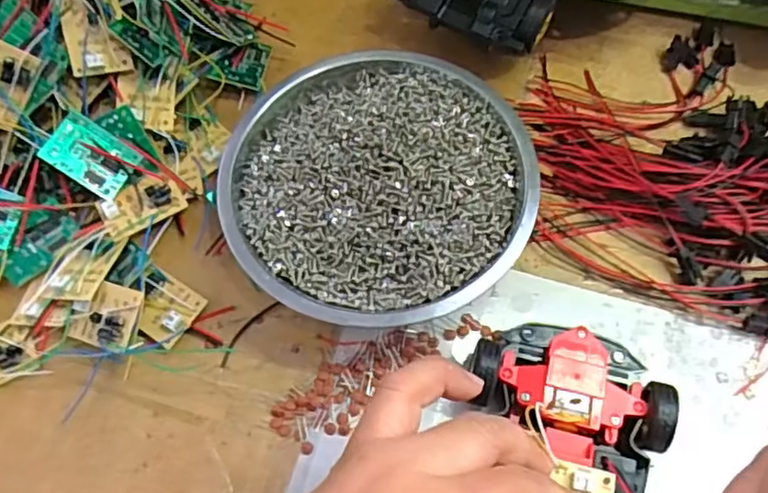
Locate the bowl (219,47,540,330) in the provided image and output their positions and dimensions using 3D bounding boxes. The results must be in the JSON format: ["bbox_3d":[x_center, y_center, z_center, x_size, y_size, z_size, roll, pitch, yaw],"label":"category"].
[{"bbox_3d":[-0.003,-0.027,0.314,0.145,0.049,0.140,-1,65,2],"label":"bowl"}]

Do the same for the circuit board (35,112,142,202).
[{"bbox_3d":[-0.148,-0.046,0.323,0.041,0.004,0.029,35,75,-18],"label":"circuit board"}]

